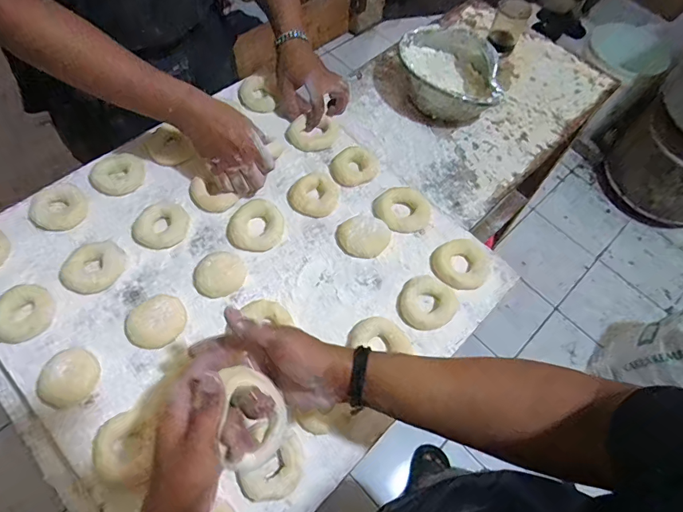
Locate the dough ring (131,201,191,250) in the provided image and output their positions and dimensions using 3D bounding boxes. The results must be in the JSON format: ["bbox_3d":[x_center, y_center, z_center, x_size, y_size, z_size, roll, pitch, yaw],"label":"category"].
[{"bbox_3d":[-0.253,-0.043,0.605,0.075,0.015,0.071,-3,63,-5],"label":"dough ring"}]

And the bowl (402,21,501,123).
[{"bbox_3d":[0.196,-0.339,0.809,0.179,0.106,0.176,1,62,-3],"label":"bowl"}]

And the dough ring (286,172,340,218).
[{"bbox_3d":[-0.038,-0.095,0.654,0.067,0.021,0.077,31,65,12],"label":"dough ring"}]

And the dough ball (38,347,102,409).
[{"bbox_3d":[-0.316,0.141,0.503,0.054,0.022,0.063,7,62,0],"label":"dough ball"}]

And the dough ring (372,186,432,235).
[{"bbox_3d":[0.097,-0.072,0.651,0.090,0.021,0.069,-22,66,-14],"label":"dough ring"}]

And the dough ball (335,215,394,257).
[{"bbox_3d":[0.034,-0.030,0.621,0.076,0.025,0.061,-16,65,-12],"label":"dough ball"}]

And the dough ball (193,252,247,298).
[{"bbox_3d":[-0.162,0.024,0.577,0.066,0.021,0.057,-21,66,-14],"label":"dough ball"}]

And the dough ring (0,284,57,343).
[{"bbox_3d":[-0.391,0.069,0.531,0.069,0.011,0.070,1,62,-3],"label":"dough ring"}]

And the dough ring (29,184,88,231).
[{"bbox_3d":[-0.393,-0.069,0.603,0.064,0.016,0.068,1,62,-3],"label":"dough ring"}]

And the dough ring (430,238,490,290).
[{"bbox_3d":[0.172,0.011,0.617,0.081,0.010,0.076,1,62,-3],"label":"dough ring"}]

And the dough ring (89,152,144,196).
[{"bbox_3d":[-0.329,-0.121,0.639,0.072,0.017,0.059,-30,68,-17],"label":"dough ring"}]

